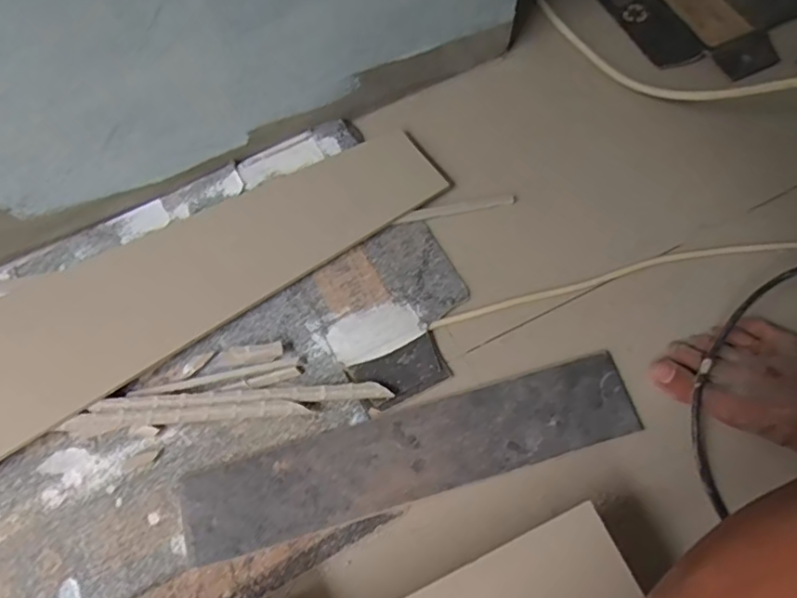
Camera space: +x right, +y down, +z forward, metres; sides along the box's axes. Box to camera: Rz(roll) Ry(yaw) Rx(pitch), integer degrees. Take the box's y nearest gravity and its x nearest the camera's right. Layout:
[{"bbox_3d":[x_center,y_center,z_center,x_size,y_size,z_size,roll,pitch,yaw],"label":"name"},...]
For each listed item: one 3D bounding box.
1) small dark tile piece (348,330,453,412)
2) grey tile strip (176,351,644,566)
[{"bbox_3d":[0.004,0.067,0.518,0.081,0.006,0.047,-25,70,-10],"label":"small dark tile piece"},{"bbox_3d":[0.012,0.132,0.491,0.390,0.012,0.078,-16,69,-6],"label":"grey tile strip"}]

